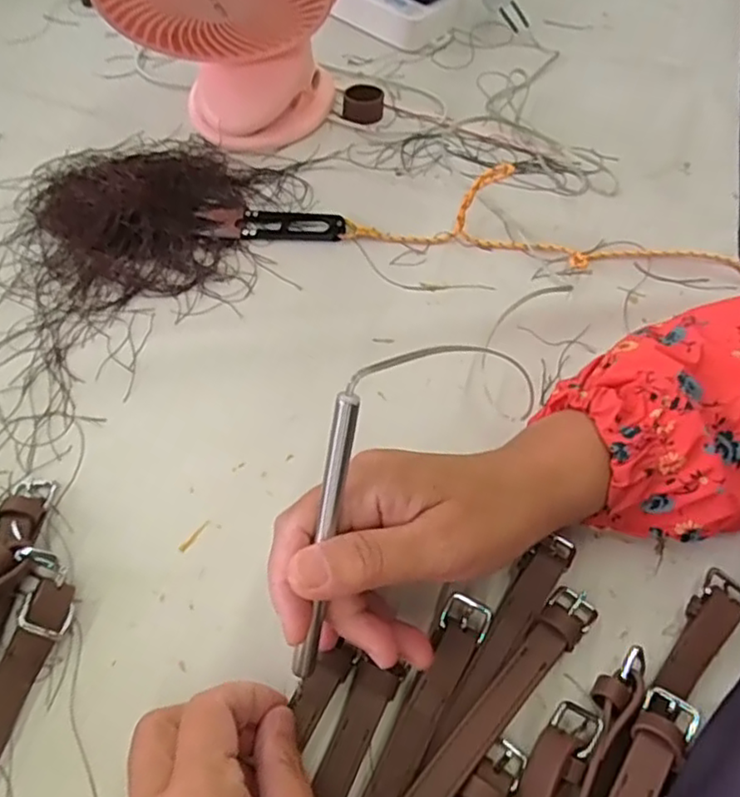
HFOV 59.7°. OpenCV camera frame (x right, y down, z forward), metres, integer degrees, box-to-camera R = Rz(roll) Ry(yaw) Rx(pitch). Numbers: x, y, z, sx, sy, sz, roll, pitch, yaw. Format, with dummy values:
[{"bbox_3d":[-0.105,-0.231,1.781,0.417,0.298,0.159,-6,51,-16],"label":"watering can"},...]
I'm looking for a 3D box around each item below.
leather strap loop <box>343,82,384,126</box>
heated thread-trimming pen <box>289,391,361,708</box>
[{"bbox_3d":[-0.005,-0.222,0.489,0.030,0.021,0.022,5,59,-1],"label":"leather strap loop"},{"bbox_3d":[-0.020,0.065,0.256,0.009,0.140,0.005,11,18,3],"label":"heated thread-trimming pen"}]

